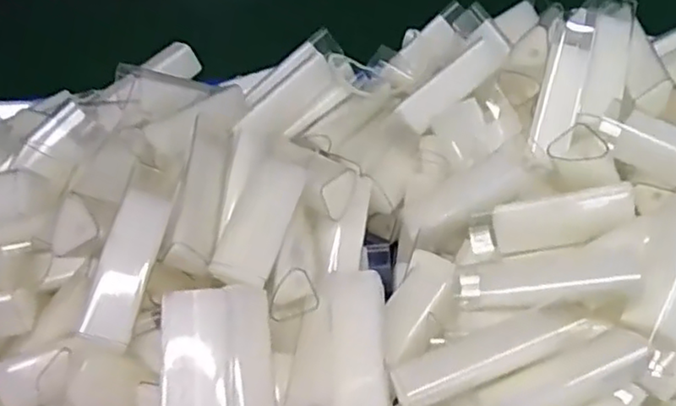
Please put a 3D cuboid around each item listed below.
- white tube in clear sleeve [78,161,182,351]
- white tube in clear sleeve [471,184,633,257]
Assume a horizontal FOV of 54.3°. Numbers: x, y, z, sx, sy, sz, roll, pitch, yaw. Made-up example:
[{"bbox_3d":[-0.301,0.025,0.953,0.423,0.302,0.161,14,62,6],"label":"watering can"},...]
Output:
[{"bbox_3d":[-0.073,0.017,0.233,0.015,0.014,0.065,6,65,11],"label":"white tube in clear sleeve"},{"bbox_3d":[0.087,0.007,0.272,0.064,0.016,0.017,-14,49,14],"label":"white tube in clear sleeve"}]

